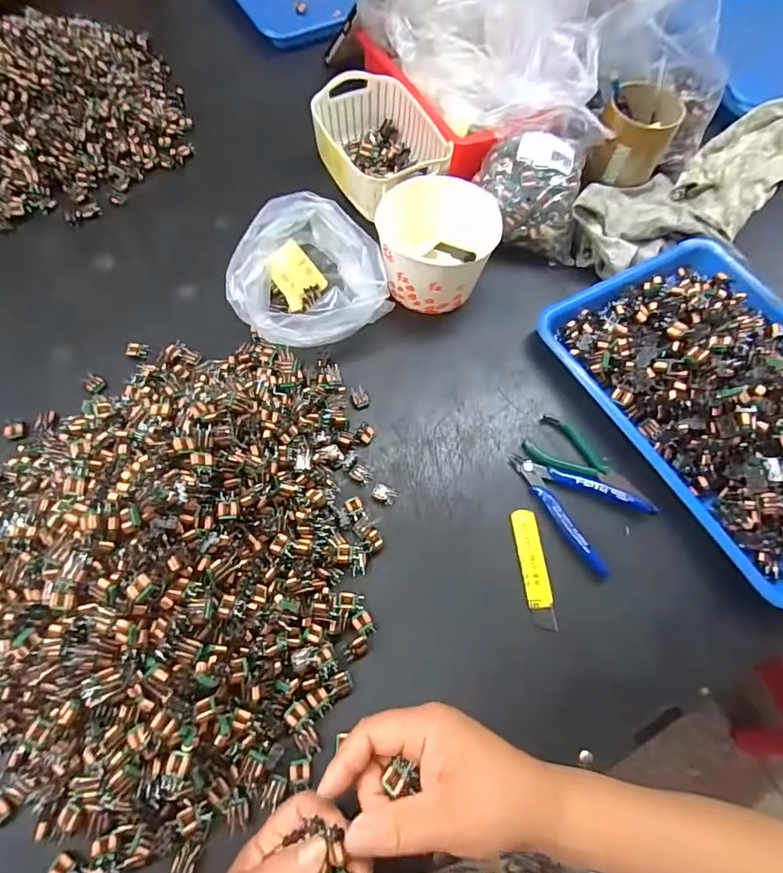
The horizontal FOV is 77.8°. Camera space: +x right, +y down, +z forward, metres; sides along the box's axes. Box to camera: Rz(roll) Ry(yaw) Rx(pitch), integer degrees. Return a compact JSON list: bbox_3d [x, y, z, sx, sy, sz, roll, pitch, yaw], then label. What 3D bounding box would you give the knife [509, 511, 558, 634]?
[{"bbox_3d":[0.121,0.111,0.408,0.022,0.008,0.097,-4,65,-6],"label":"knife"}]

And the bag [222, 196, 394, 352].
[{"bbox_3d":[-0.079,-0.158,0.458,0.144,0.094,0.116,-13,67,-8],"label":"bag"}]

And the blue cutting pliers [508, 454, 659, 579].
[{"bbox_3d":[0.160,0.052,0.428,0.120,0.010,0.078,41,69,14],"label":"blue cutting pliers"}]

